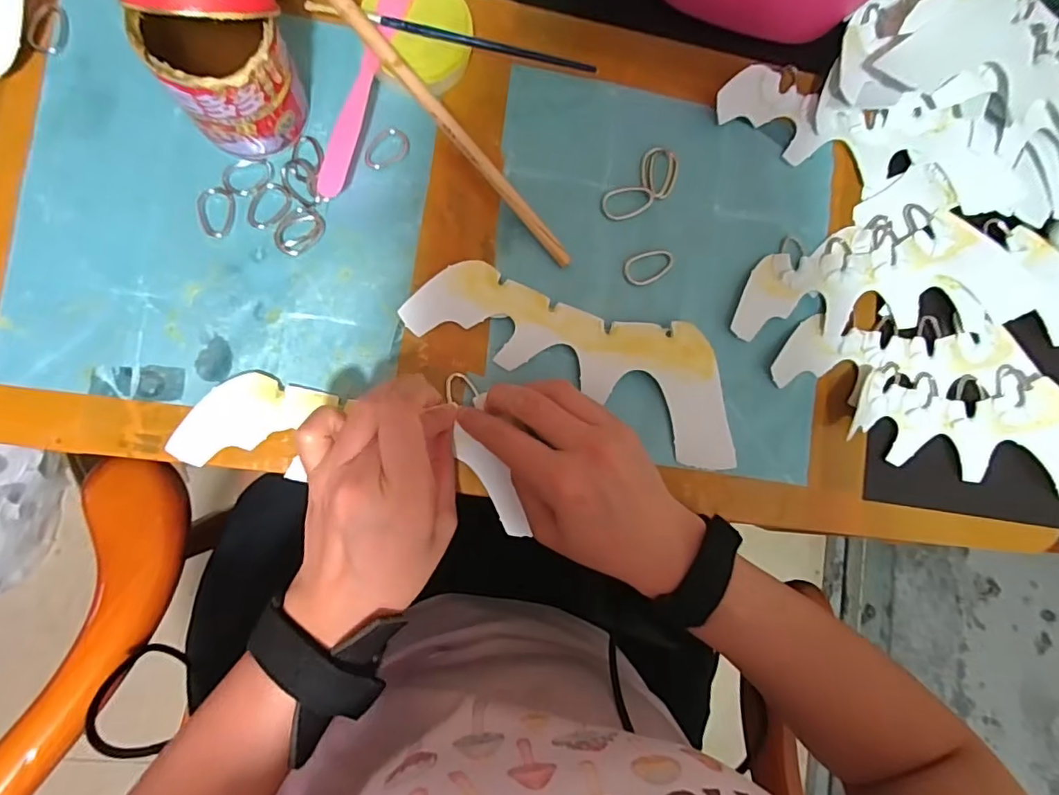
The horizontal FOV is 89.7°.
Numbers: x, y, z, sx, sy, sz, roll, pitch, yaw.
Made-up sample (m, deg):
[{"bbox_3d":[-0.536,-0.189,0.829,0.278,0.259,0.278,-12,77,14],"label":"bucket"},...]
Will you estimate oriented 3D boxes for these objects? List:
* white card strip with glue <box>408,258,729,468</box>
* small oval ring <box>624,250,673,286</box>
[{"bbox_3d":[0.040,-0.032,0.338,0.221,0.007,0.075,26,88,-6],"label":"white card strip with glue"},{"bbox_3d":[0.079,-0.086,0.351,0.034,0.004,0.021,-16,94,-7],"label":"small oval ring"}]

